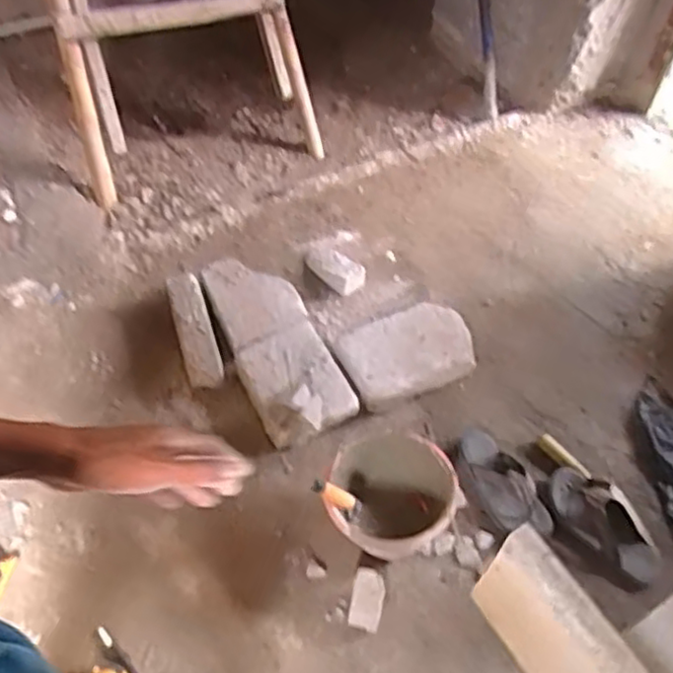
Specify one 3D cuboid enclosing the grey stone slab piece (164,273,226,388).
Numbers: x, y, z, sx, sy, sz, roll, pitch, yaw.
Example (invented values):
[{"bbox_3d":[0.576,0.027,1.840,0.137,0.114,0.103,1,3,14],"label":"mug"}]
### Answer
[{"bbox_3d":[-0.344,-0.017,1.655,0.080,0.096,0.311,-15,55,-14],"label":"grey stone slab piece"}]

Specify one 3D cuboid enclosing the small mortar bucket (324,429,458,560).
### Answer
[{"bbox_3d":[0.100,0.327,1.335,0.233,0.187,0.211,14,54,8],"label":"small mortar bucket"}]

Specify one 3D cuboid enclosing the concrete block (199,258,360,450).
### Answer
[{"bbox_3d":[-0.151,0.013,1.642,0.211,0.100,0.533,-17,56,-15],"label":"concrete block"}]

